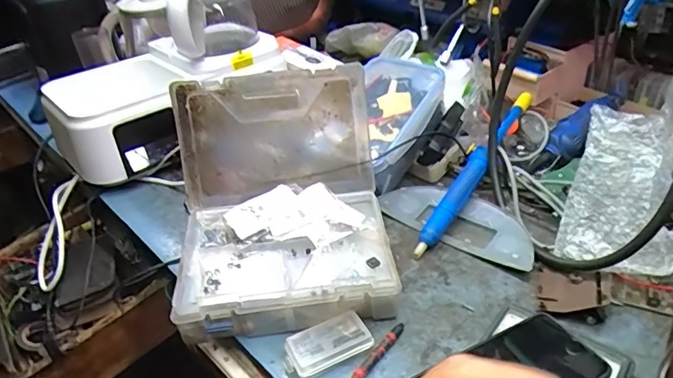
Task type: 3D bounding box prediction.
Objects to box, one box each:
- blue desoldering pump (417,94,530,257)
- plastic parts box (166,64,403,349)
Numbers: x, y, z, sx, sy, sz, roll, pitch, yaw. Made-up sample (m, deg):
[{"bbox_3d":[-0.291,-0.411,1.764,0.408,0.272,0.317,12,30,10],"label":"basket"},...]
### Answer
[{"bbox_3d":[0.187,-0.031,0.691,0.035,0.028,0.325,21,54,31],"label":"blue desoldering pump"},{"bbox_3d":[-0.064,0.001,0.568,0.227,0.171,0.235,-7,35,-3],"label":"plastic parts box"}]

